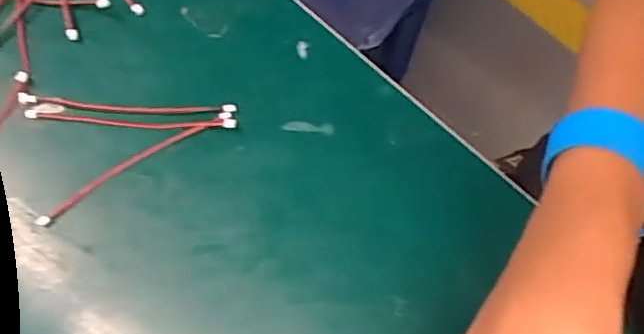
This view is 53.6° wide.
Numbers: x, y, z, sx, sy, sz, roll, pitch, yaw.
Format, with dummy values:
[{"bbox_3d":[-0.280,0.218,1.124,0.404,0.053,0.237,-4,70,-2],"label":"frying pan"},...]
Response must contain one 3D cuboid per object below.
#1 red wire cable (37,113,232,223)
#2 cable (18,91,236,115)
[{"bbox_3d":[-0.094,-0.002,0.320,0.107,0.004,0.008,-31,74,-12],"label":"red wire cable"},{"bbox_3d":[-0.101,-0.032,0.332,0.111,0.004,0.007,3,70,-1],"label":"cable"}]

